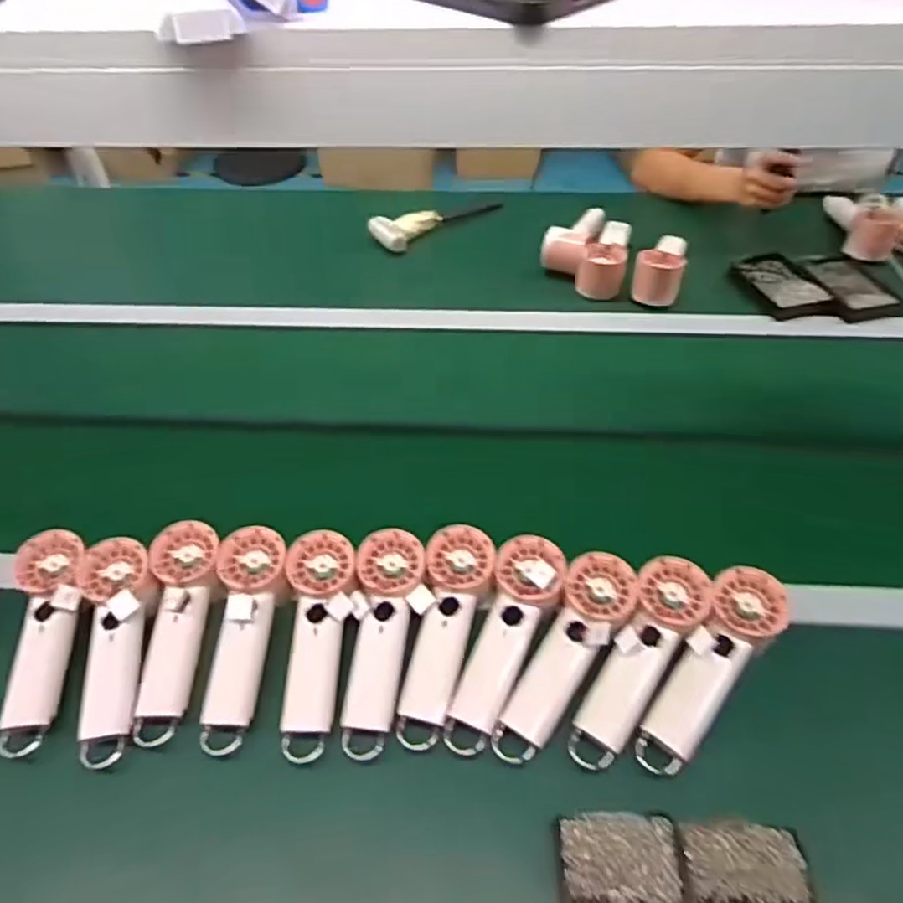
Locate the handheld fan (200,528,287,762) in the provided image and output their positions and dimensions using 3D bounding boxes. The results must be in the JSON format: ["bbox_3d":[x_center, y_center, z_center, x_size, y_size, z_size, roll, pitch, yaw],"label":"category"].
[{"bbox_3d":[-0.188,0.161,0.583,0.059,0.029,0.193,-1,63,2],"label":"handheld fan"}]

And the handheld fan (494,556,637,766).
[{"bbox_3d":[0.102,0.174,0.561,0.059,0.040,0.186,21,53,21],"label":"handheld fan"}]

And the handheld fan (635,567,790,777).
[{"bbox_3d":[0.221,0.183,0.554,0.058,0.047,0.183,31,56,27],"label":"handheld fan"}]

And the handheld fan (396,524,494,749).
[{"bbox_3d":[-0.002,0.156,0.579,0.061,0.039,0.191,6,49,8],"label":"handheld fan"}]

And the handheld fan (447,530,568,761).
[{"bbox_3d":[0.051,0.163,0.571,0.060,0.041,0.189,14,50,15],"label":"handheld fan"}]

